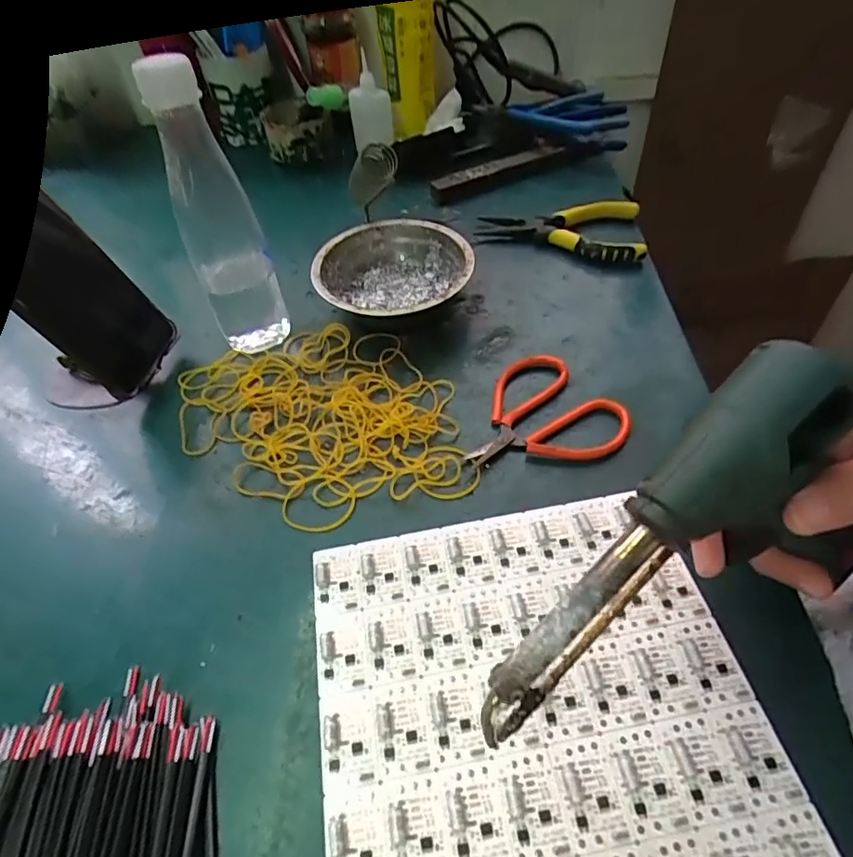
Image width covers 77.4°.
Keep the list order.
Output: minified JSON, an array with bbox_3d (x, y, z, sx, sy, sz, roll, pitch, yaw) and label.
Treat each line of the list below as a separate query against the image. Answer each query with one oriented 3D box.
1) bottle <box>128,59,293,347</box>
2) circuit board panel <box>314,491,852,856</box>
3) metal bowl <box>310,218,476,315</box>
[{"bbox_3d":[-0.145,-0.144,0.373,0.053,0.192,0.045,-23,53,-15],"label":"bottle"},{"bbox_3d":[0.056,0.143,0.246,0.205,0.008,0.236,-9,51,-5],"label":"circuit board panel"},{"bbox_3d":[-0.026,-0.122,0.445,0.123,0.046,0.123,-1,50,2],"label":"metal bowl"}]

